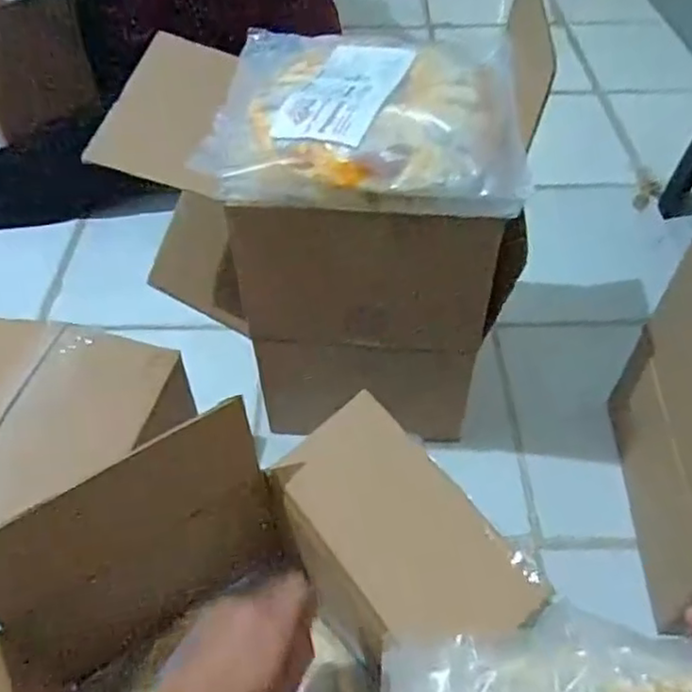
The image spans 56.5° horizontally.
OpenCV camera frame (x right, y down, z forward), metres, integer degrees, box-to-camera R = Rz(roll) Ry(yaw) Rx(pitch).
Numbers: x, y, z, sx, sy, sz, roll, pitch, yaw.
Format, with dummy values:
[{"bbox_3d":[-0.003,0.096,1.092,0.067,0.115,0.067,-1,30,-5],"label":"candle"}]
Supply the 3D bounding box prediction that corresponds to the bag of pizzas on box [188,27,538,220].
[{"bbox_3d":[0.020,-0.195,0.529,0.242,0.061,0.219,6,50,7],"label":"bag of pizzas on box"}]

